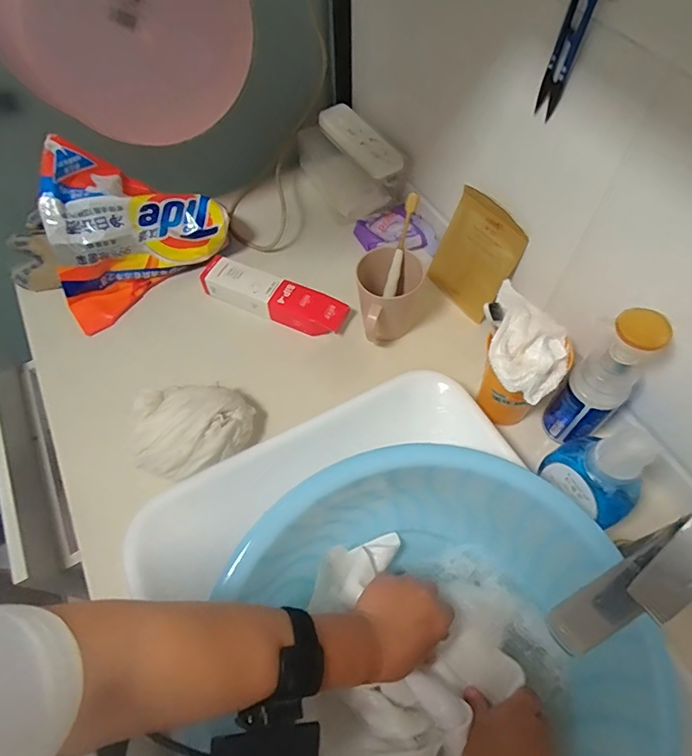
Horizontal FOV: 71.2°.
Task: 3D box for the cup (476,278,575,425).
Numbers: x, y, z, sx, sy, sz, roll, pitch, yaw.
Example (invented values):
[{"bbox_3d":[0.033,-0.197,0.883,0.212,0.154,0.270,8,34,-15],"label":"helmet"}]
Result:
[{"bbox_3d":[0.182,-0.010,0.538,0.097,0.150,0.105,-1,59,1],"label":"cup"}]

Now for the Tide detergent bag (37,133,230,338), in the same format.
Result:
[{"bbox_3d":[-0.304,-0.215,0.676,0.245,0.167,0.140,-29,63,-15],"label":"Tide detergent bag"}]

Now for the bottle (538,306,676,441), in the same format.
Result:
[{"bbox_3d":[0.259,0.007,0.493,0.048,0.191,0.056,-41,66,-20],"label":"bottle"}]

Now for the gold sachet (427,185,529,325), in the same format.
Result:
[{"bbox_3d":[0.167,-0.161,0.630,0.016,0.138,0.111,-15,52,-34],"label":"gold sachet"}]

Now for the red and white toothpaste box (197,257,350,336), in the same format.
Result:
[{"bbox_3d":[-0.108,-0.116,0.680,0.220,0.043,0.049,22,62,14],"label":"red and white toothpaste box"}]

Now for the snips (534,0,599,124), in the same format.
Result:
[{"bbox_3d":[0.191,-0.284,0.421,0.023,0.114,0.019,17,61,11],"label":"snips"}]

